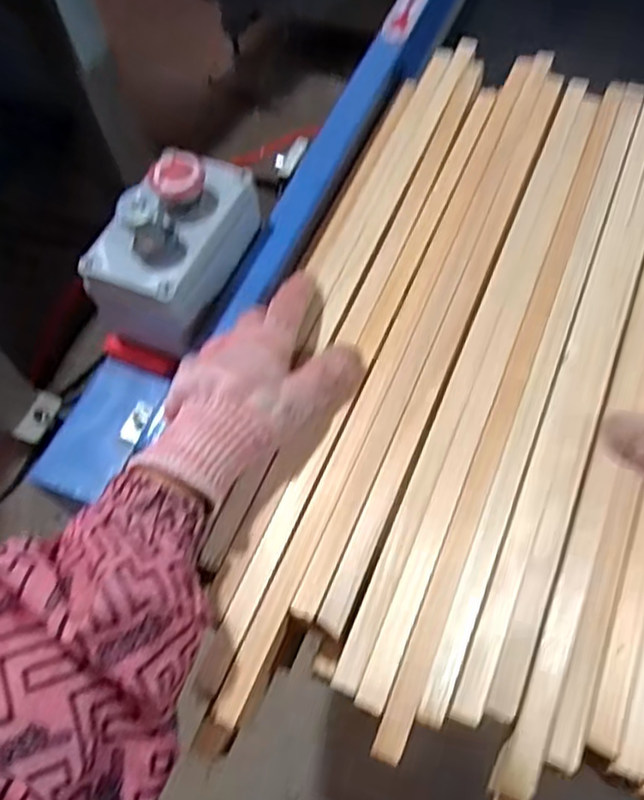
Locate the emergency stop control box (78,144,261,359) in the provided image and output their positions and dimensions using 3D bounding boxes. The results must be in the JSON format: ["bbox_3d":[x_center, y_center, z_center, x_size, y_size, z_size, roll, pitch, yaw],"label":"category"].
[{"bbox_3d":[-0.105,-0.116,0.493,0.079,0.092,0.132,22,64,15],"label":"emergency stop control box"}]

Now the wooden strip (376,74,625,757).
[{"bbox_3d":[0.136,-0.034,0.444,0.018,0.014,0.515,19,63,14],"label":"wooden strip"}]

